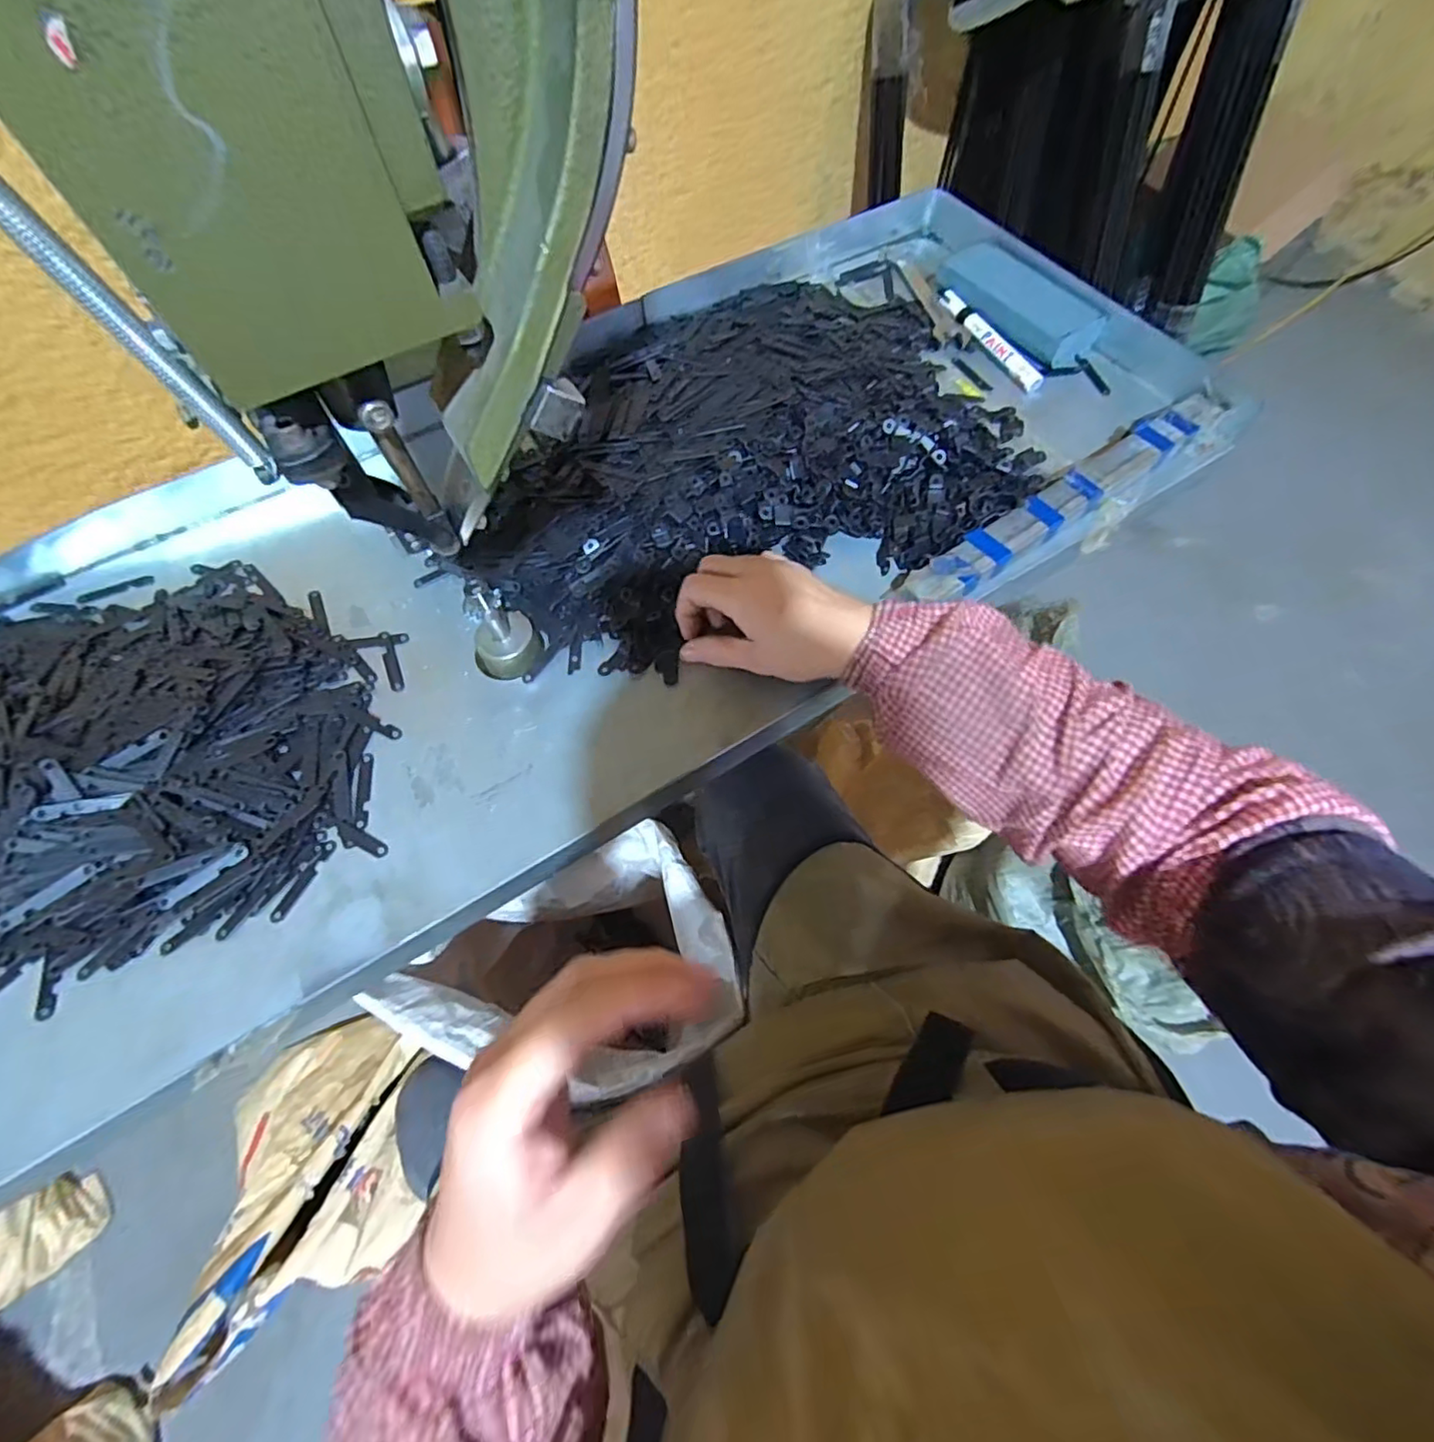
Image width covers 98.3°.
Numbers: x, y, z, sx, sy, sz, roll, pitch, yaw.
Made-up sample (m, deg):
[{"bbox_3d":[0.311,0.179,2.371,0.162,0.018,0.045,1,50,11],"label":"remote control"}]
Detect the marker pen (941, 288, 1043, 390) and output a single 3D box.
[{"bbox_3d":[0.250,-0.356,0.574,0.018,0.012,0.145,-24,67,-11],"label":"marker pen"}]

